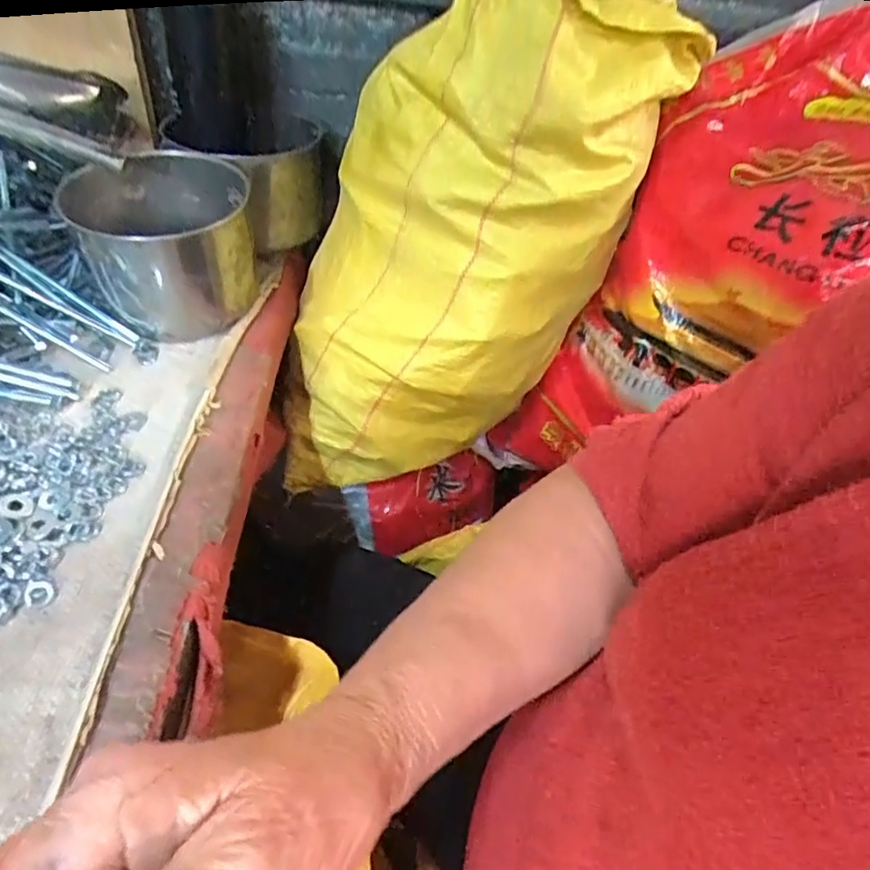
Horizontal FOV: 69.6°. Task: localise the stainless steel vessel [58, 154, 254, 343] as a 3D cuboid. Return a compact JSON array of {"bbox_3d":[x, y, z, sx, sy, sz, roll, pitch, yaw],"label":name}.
[{"bbox_3d":[-0.210,-0.151,0.494,0.123,0.112,0.123,-17,49,-23],"label":"stainless steel vessel"}]

